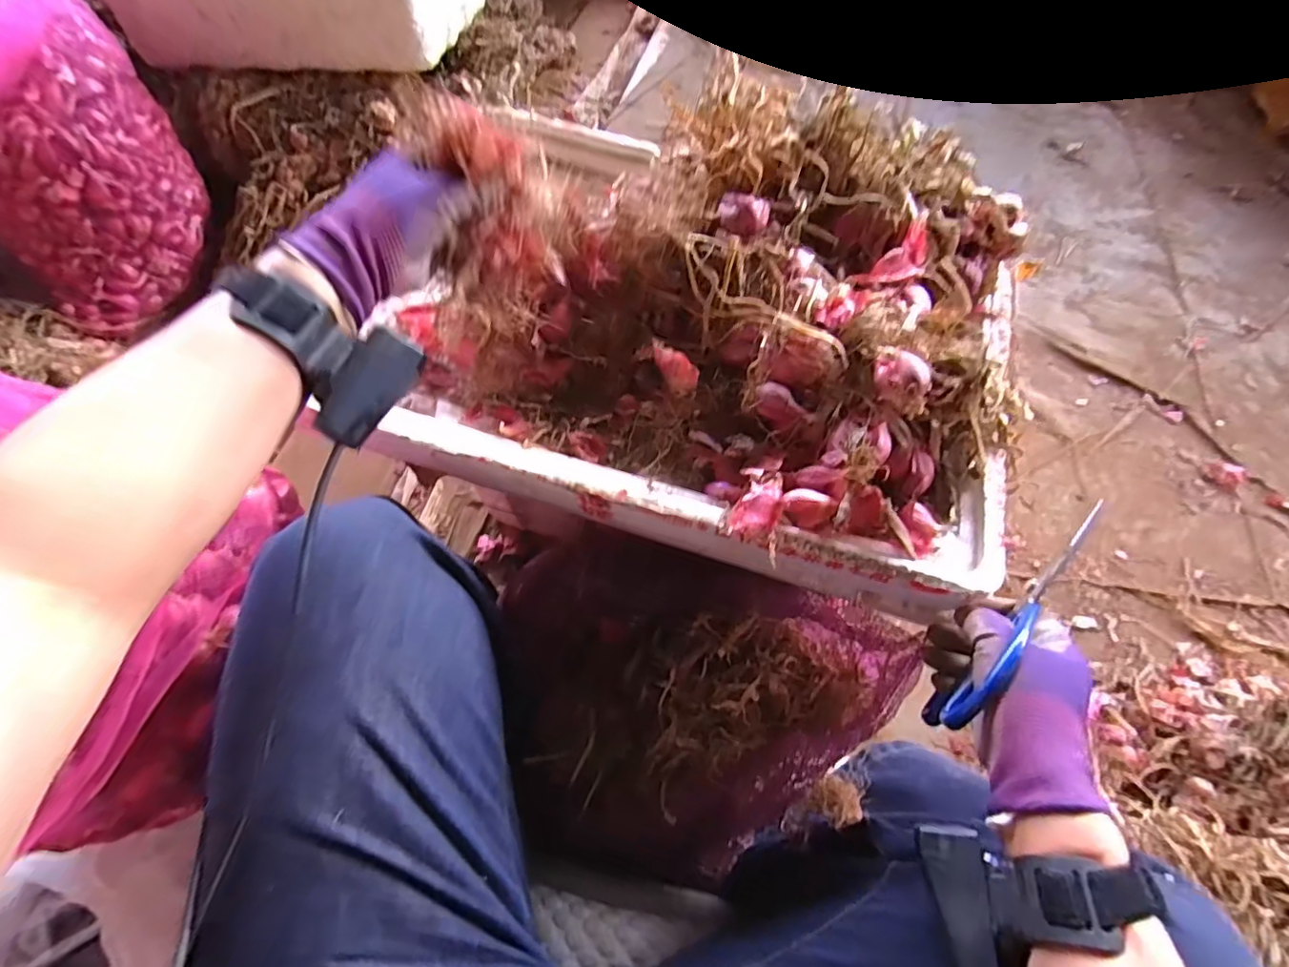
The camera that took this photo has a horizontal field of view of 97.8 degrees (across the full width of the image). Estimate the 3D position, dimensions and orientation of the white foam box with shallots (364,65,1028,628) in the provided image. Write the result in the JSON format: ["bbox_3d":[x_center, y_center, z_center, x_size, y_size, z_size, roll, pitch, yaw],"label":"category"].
[{"bbox_3d":[0.068,-0.139,0.430,0.448,0.175,0.342,14,65,7],"label":"white foam box with shallots"}]

